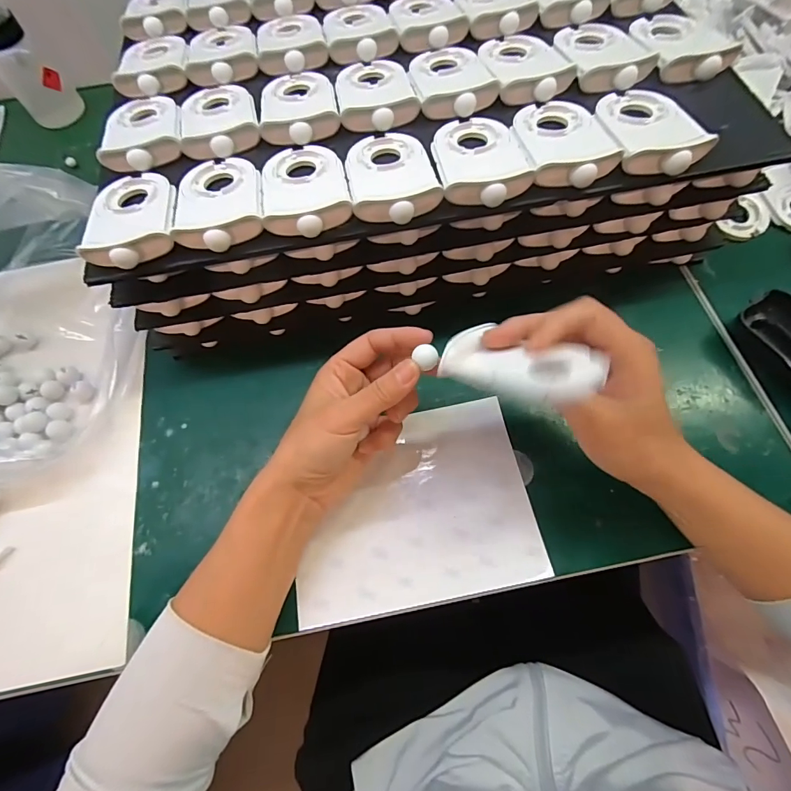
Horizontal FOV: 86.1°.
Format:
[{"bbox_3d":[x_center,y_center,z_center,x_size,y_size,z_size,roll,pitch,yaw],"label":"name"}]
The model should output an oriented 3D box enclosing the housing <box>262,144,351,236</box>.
[{"bbox_3d":[-0.063,-0.146,0.287,0.057,0.013,0.090,-13,66,-1],"label":"housing"}]

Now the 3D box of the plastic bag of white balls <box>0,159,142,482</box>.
[{"bbox_3d":[-0.316,-0.086,0.331,0.149,0.118,0.276,-21,64,-6],"label":"plastic bag of white balls"}]

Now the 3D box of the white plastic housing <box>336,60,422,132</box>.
[{"bbox_3d":[-0.016,-0.233,0.321,0.056,0.015,0.086,-12,66,-1],"label":"white plastic housing"}]

